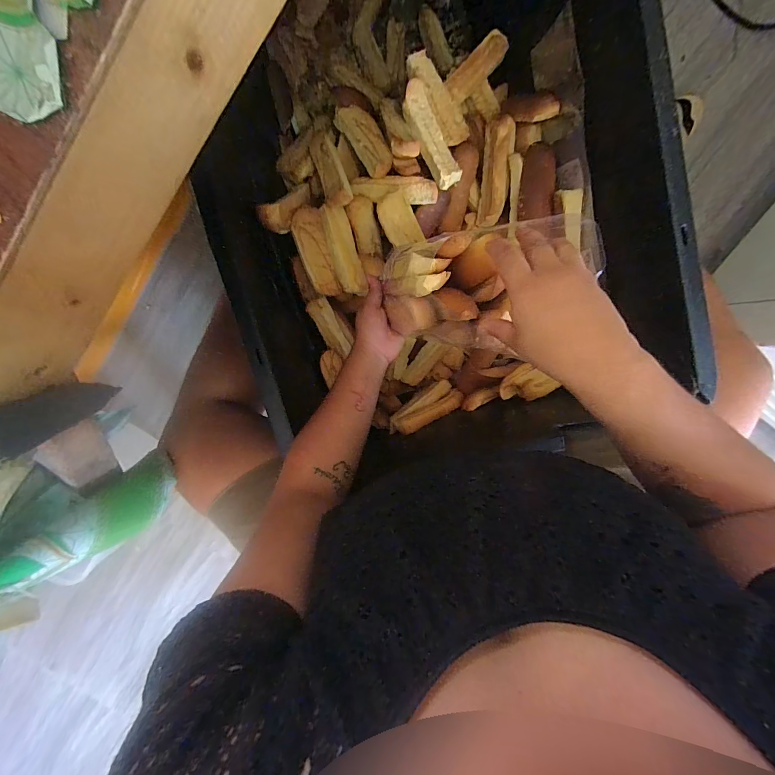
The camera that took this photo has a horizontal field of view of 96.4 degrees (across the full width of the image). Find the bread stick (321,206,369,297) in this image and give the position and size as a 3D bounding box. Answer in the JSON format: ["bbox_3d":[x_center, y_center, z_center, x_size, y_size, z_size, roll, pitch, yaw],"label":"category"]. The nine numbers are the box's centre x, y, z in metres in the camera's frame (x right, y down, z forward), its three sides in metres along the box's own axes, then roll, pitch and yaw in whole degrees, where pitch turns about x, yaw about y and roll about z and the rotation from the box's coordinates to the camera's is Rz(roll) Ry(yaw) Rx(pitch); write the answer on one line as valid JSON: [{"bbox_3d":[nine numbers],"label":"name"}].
[{"bbox_3d":[-0.063,-0.198,0.502,0.036,0.031,0.129,-17,98,6],"label":"bread stick"}]

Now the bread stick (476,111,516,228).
[{"bbox_3d":[0.159,-0.311,0.506,0.037,0.038,0.137,4,99,2],"label":"bread stick"}]

